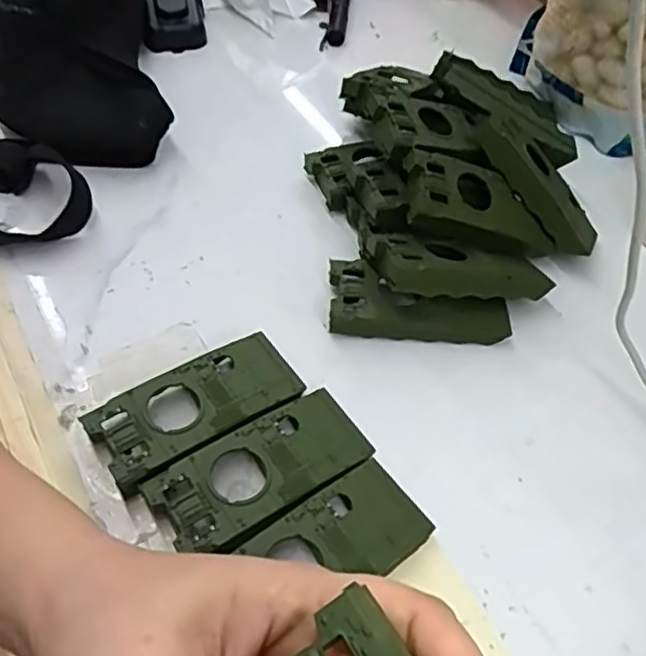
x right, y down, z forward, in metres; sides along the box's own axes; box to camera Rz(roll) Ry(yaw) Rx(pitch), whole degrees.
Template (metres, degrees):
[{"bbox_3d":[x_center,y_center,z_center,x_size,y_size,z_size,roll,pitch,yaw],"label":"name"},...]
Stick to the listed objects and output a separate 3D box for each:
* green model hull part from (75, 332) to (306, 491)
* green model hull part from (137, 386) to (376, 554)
[{"bbox_3d":[-0.062,0.041,0.340,0.105,0.018,0.048,-30,60,-24],"label":"green model hull part"},{"bbox_3d":[-0.027,0.069,0.320,0.104,0.018,0.049,-29,60,-24],"label":"green model hull part"}]

